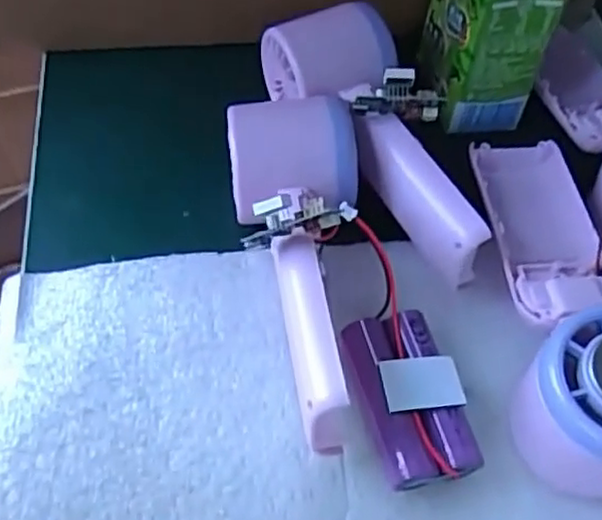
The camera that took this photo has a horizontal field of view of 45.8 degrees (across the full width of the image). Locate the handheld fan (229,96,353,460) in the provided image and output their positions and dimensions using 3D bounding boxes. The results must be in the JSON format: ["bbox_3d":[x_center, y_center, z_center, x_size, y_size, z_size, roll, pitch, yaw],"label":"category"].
[{"bbox_3d":[0.002,-0.005,0.291,0.057,0.060,0.166,-3,55,-5],"label":"handheld fan"}]

